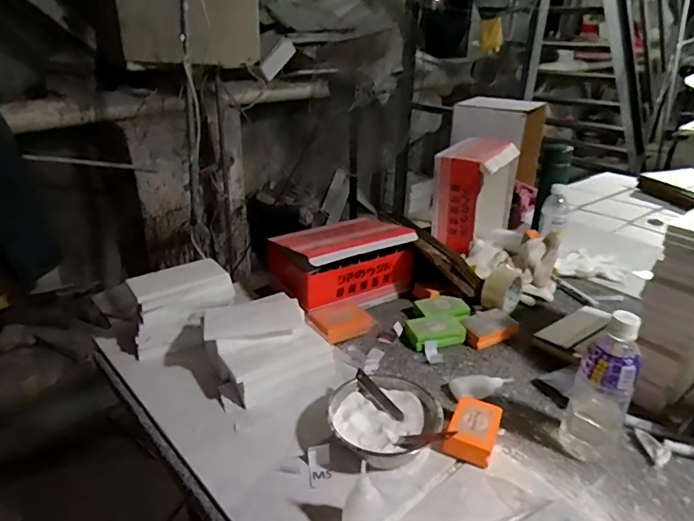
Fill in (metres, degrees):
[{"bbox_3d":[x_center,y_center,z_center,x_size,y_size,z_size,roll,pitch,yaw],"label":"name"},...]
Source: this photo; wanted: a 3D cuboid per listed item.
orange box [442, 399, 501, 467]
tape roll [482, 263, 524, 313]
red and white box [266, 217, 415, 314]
[{"bbox_3d":[0.171,0.226,0.662,0.062,0.033,0.095,14,30,25],"label":"orange box"},{"bbox_3d":[0.300,0.054,0.956,0.051,0.089,0.086,19,33,33],"label":"tape roll"},{"bbox_3d":[-0.017,0.000,1.008,0.245,0.124,0.191,-16,31,-28],"label":"red and white box"}]

